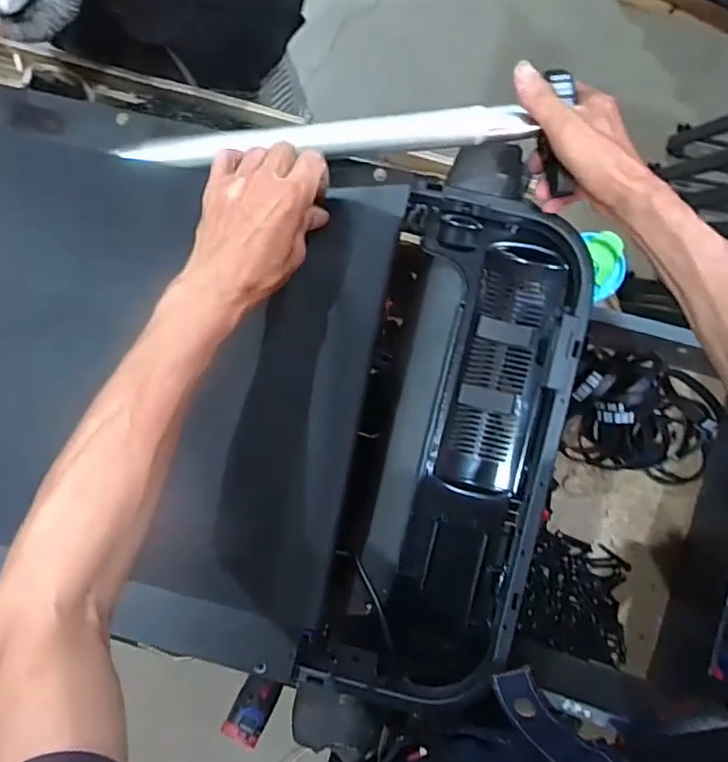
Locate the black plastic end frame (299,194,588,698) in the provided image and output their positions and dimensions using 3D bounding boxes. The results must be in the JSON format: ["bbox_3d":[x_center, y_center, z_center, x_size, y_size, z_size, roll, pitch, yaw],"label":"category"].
[{"bbox_3d":[0.086,0.072,0.601,0.187,0.079,0.484,13,89,4],"label":"black plastic end frame"}]

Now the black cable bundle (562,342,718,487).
[{"bbox_3d":[0.393,0.049,0.846,0.224,0.090,0.169,15,89,4],"label":"black cable bundle"}]

